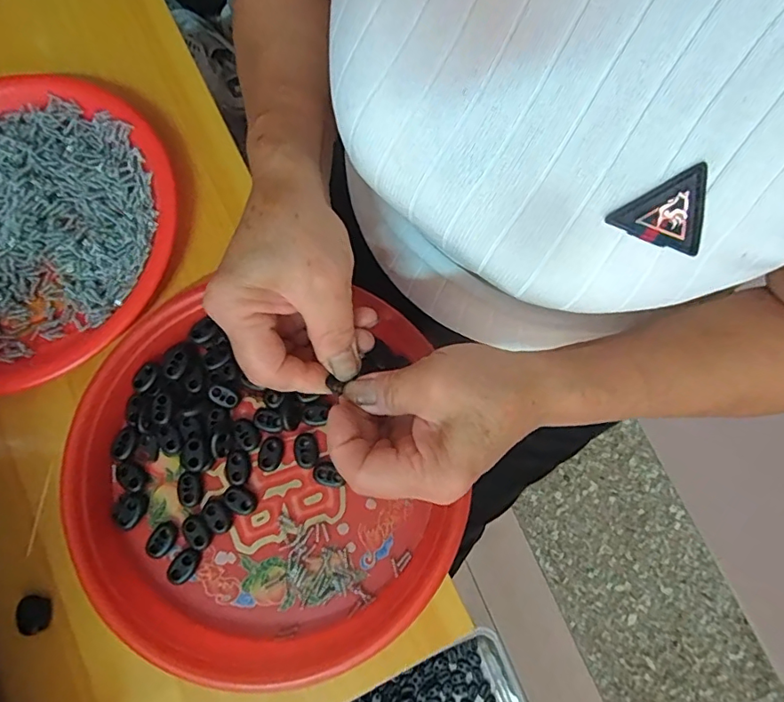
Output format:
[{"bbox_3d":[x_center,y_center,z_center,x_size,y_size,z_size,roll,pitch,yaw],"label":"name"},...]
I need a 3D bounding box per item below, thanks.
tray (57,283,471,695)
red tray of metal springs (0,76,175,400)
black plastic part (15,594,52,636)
[{"bbox_3d":[-0.080,0.076,0.313,0.221,0.029,0.224,0,80,0],"label":"tray"},{"bbox_3d":[-0.261,-0.084,0.348,0.220,0.024,0.220,20,81,4],"label":"red tray of metal springs"},{"bbox_3d":[-0.215,0.158,0.306,0.019,0.005,0.021,-19,80,-3],"label":"black plastic part"}]

